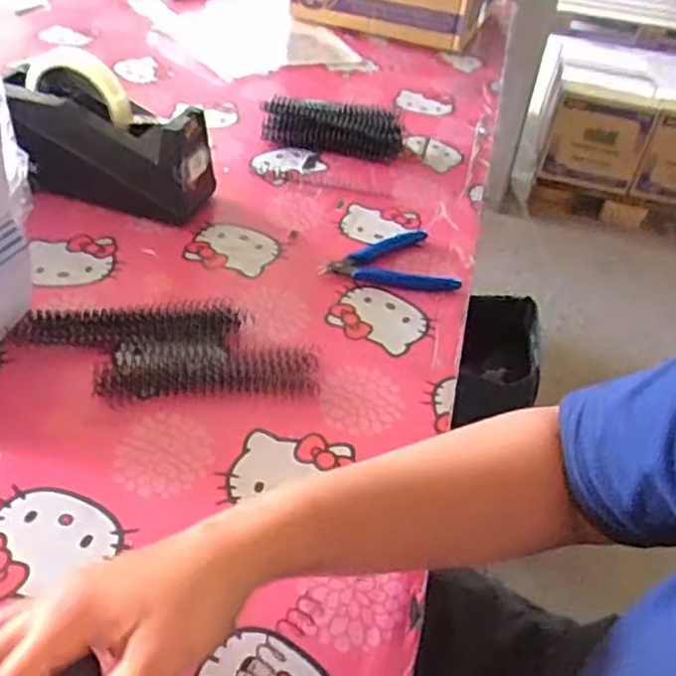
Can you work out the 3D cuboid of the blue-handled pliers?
[{"bbox_3d":[0.048,-0.078,0.642,0.120,0.008,0.088,6,41,-2],"label":"blue-handled pliers"}]

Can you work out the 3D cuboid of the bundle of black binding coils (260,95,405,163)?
[{"bbox_3d":[-0.006,-0.240,0.788,0.158,0.050,0.043,12,42,5],"label":"bundle of black binding coils"}]

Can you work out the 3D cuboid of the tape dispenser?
[{"bbox_3d":[-0.217,-0.184,0.636,0.195,0.121,0.079,12,42,4],"label":"tape dispenser"}]

